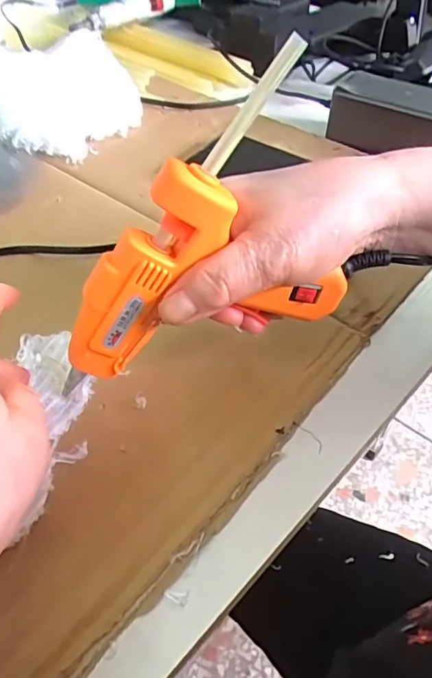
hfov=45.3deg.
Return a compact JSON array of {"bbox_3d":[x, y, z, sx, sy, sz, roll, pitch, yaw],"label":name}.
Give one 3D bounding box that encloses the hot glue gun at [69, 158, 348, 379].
[{"bbox_3d":[-0.004,-0.034,0.241,0.134,0.091,0.026,-10,49,-10],"label":"hot glue gun"}]

